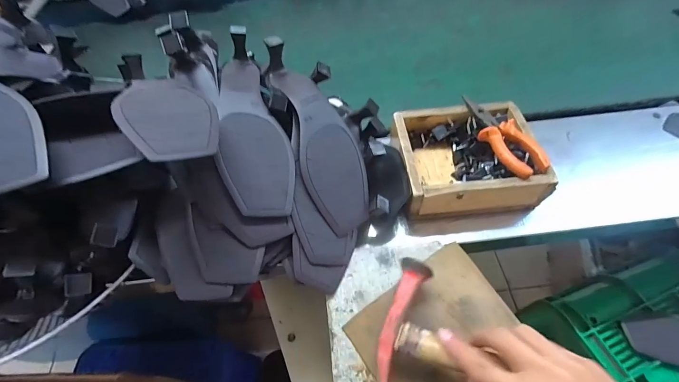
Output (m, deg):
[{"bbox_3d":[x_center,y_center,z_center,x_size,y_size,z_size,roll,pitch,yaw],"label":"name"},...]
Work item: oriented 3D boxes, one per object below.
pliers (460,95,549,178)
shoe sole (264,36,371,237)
[{"bbox_3d":[0.215,-0.077,0.440,0.046,0.017,0.143,-18,57,-10],"label":"pliers"},{"bbox_3d":[-0.024,-0.069,0.401,0.080,0.046,0.244,-21,85,-11],"label":"shoe sole"}]

